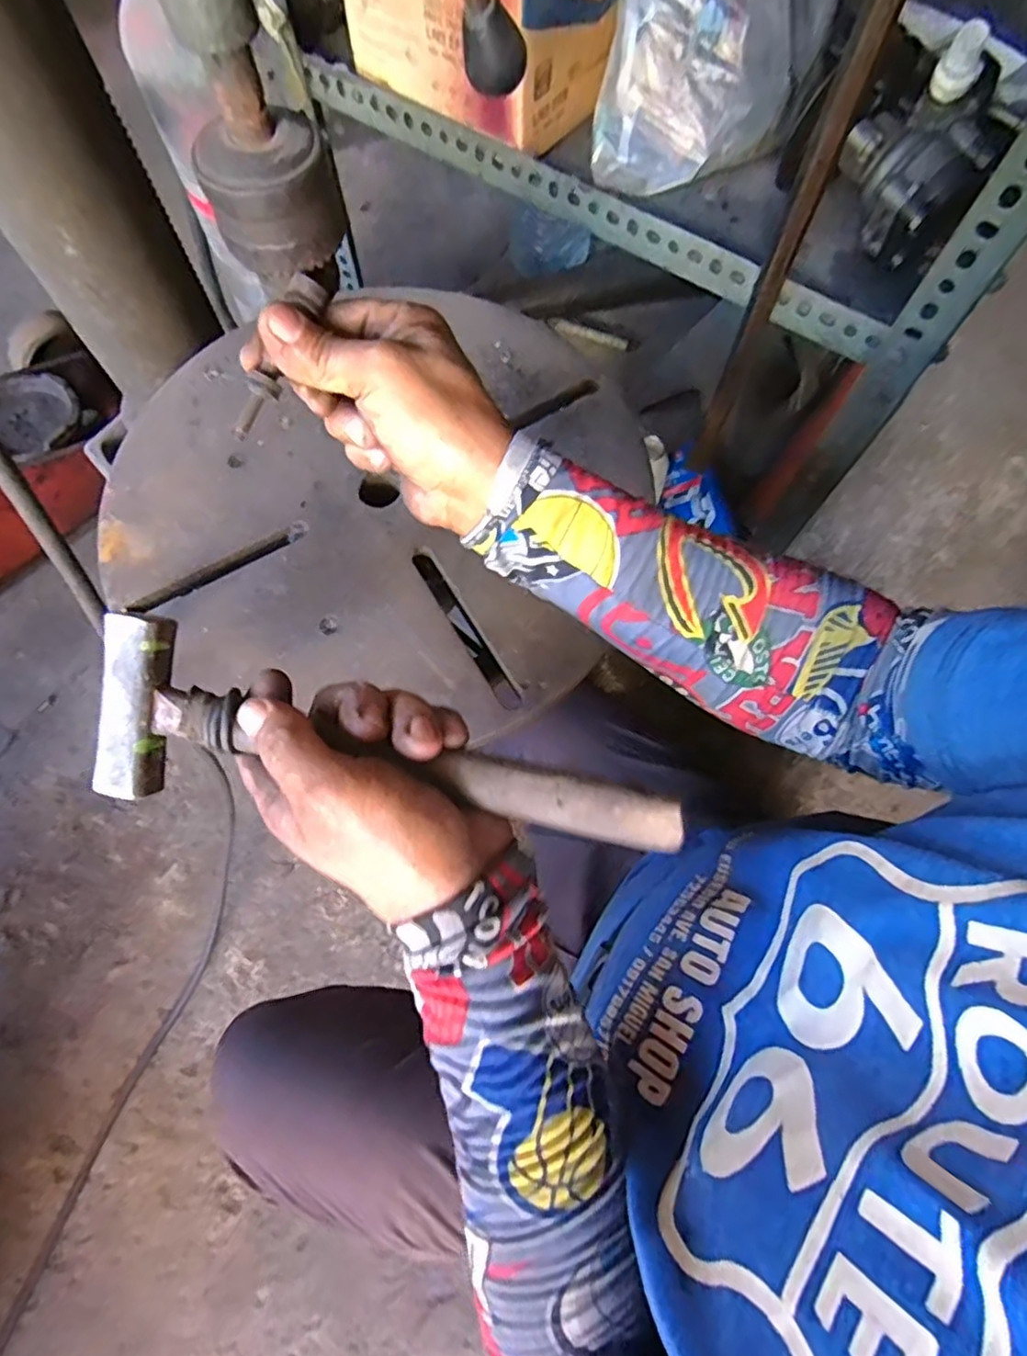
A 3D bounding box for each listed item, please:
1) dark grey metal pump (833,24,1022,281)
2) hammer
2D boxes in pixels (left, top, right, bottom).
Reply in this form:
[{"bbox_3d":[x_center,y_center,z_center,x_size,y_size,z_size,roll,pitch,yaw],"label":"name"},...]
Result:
[{"bbox_3d":[0.285,-0.369,0.461,0.096,0.116,0.075,32,71,11],"label":"dark grey metal pump"},{"bbox_3d":[-0.059,0.035,0.273,0.253,0.039,0.070,11,69,9],"label":"hammer"}]

